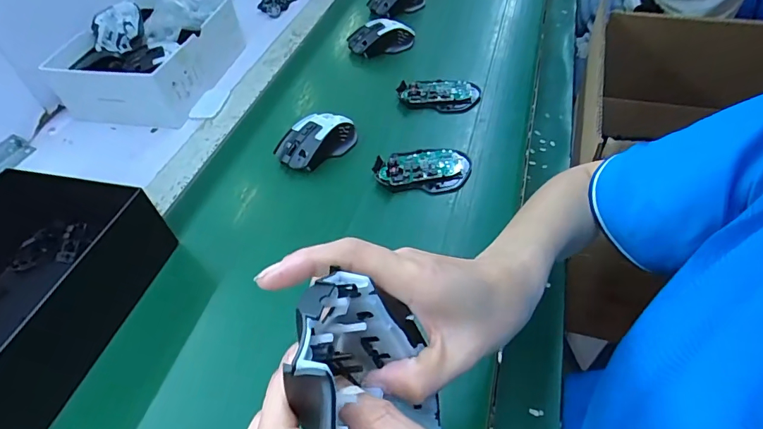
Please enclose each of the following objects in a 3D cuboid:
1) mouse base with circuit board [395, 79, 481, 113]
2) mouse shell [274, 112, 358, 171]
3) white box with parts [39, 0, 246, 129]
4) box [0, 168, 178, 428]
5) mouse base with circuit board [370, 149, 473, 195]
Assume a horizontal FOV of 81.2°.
[{"bbox_3d":[0.080,-0.169,0.621,0.110,0.023,0.060,2,51,11],"label":"mouse base with circuit board"},{"bbox_3d":[-0.079,-0.095,0.561,0.104,0.034,0.064,-27,51,-18],"label":"mouse shell"},{"bbox_3d":[-0.350,-0.247,0.690,0.207,0.091,0.239,4,51,13],"label":"white box with parts"},{"bbox_3d":[-0.349,0.073,0.426,0.187,0.082,0.221,9,50,13],"label":"box"},{"bbox_3d":[0.049,-0.056,0.532,0.112,0.022,0.063,1,49,6],"label":"mouse base with circuit board"}]

